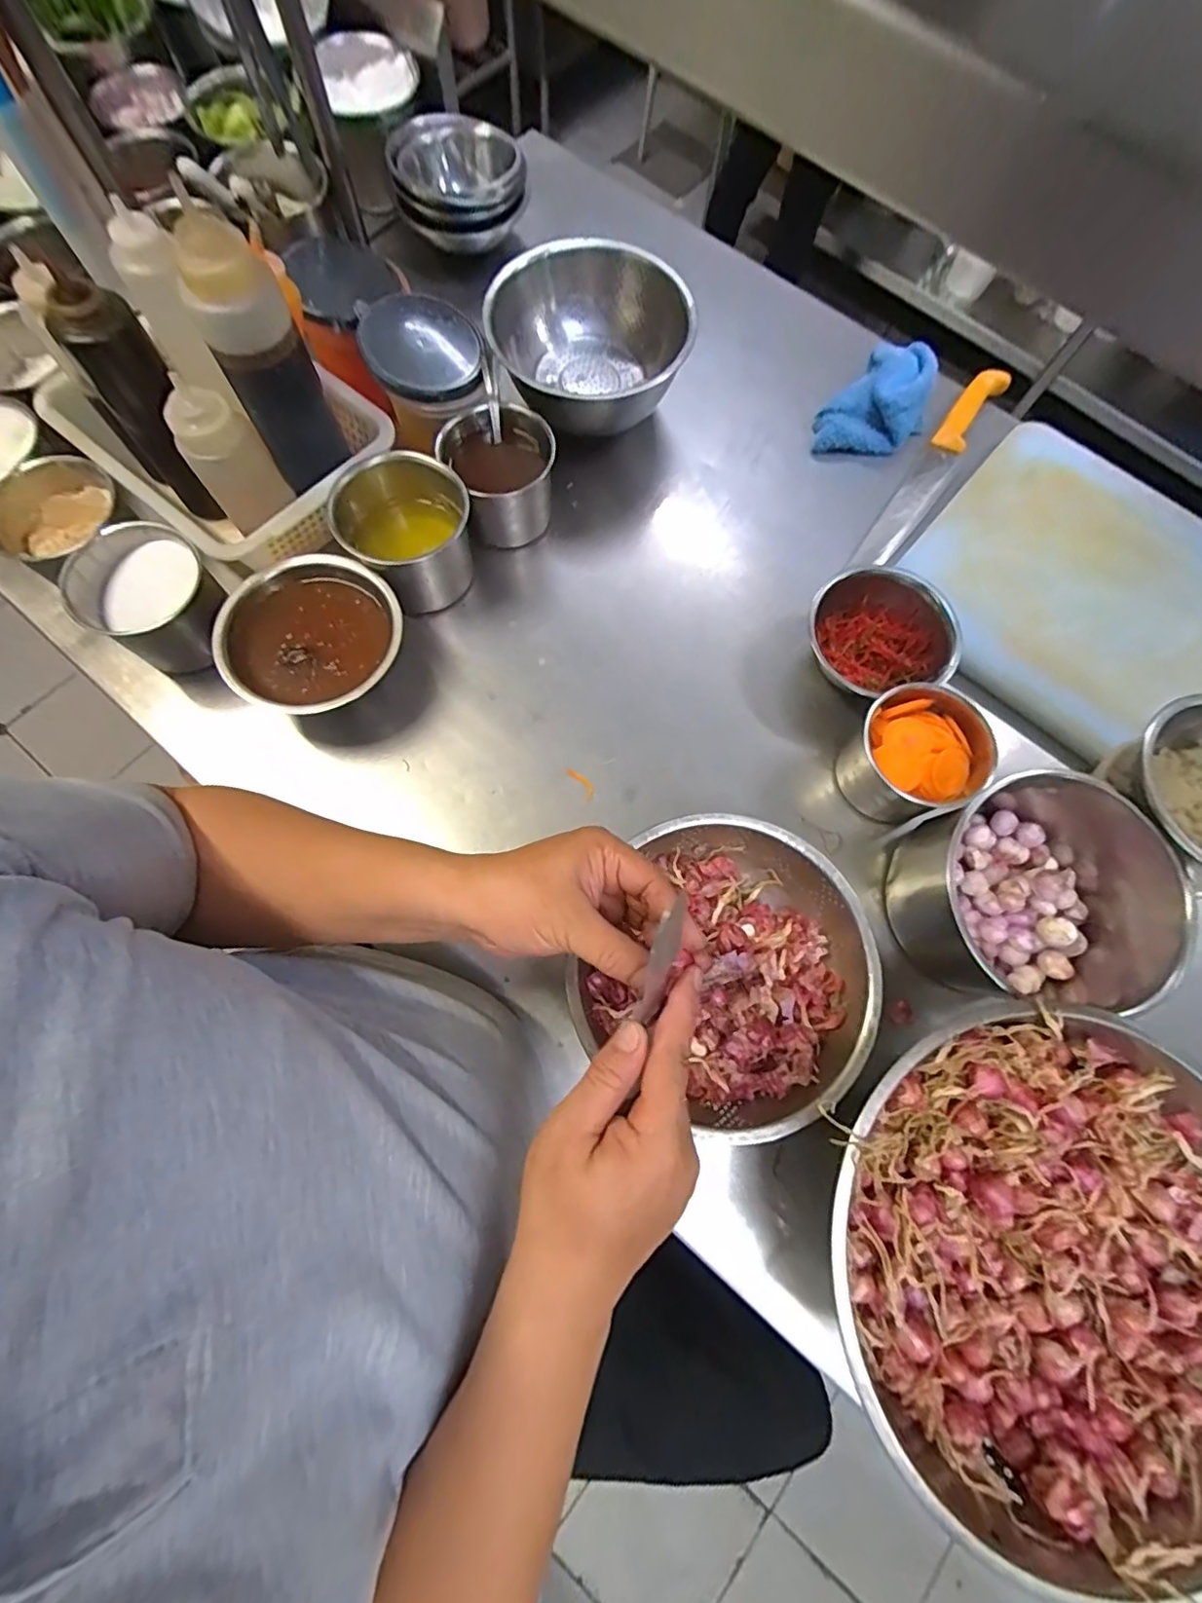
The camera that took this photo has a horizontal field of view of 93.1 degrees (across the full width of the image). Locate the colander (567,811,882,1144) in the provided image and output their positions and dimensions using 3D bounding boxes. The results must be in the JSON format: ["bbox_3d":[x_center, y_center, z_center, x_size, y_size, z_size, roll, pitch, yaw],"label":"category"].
[{"bbox_3d":[0.110,0.143,0.507,0.226,0.099,0.239,1,75,-2],"label":"colander"}]

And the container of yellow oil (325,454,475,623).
[{"bbox_3d":[-0.204,-0.286,0.618,0.133,0.096,0.141,-28,78,-9],"label":"container of yellow oil"}]

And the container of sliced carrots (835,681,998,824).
[{"bbox_3d":[0.310,-0.044,0.572,0.111,0.093,0.114,1,75,-2],"label":"container of sliced carrots"}]

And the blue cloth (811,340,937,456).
[{"bbox_3d":[0.356,-0.499,0.720,0.110,0.070,0.180,40,77,8],"label":"blue cloth"}]

